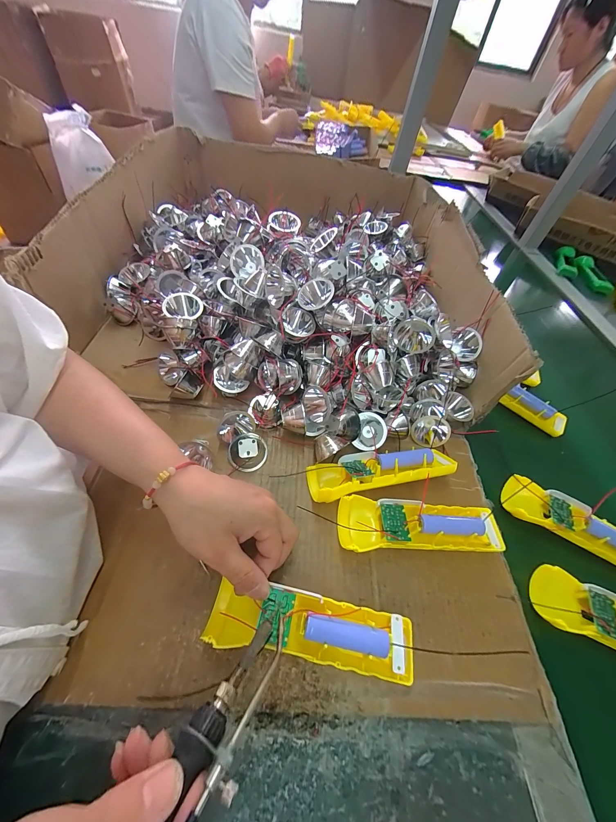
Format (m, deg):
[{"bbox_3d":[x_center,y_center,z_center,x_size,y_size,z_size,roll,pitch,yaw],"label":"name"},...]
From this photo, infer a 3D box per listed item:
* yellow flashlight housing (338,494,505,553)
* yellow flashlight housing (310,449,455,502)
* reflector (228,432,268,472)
[{"bbox_3d":[0.106,0.113,0.286,0.152,0.029,0.047,2,53,-2],"label":"yellow flashlight housing"},{"bbox_3d":[0.078,0.062,0.317,0.155,0.040,0.043,-9,54,-11],"label":"yellow flashlight housing"},{"bbox_3d":[-0.066,0.042,0.320,0.043,0.033,0.036,-18,56,-17],"label":"reflector"}]

